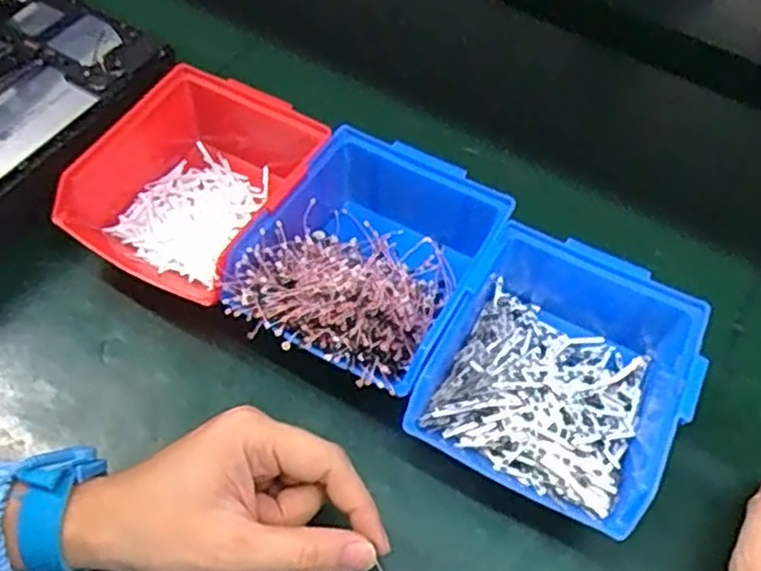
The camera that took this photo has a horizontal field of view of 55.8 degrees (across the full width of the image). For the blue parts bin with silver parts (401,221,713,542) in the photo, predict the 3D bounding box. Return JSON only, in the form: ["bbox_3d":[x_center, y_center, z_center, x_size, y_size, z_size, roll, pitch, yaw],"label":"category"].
[{"bbox_3d":[0.100,0.048,0.402,0.124,0.070,0.150,26,58,14],"label":"blue parts bin with silver parts"}]

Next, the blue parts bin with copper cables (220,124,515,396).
[{"bbox_3d":[-0.003,-0.012,0.434,0.122,0.069,0.155,27,59,15],"label":"blue parts bin with copper cables"}]

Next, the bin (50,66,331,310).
[{"bbox_3d":[-0.108,-0.065,0.466,0.124,0.077,0.163,27,59,14],"label":"bin"}]

